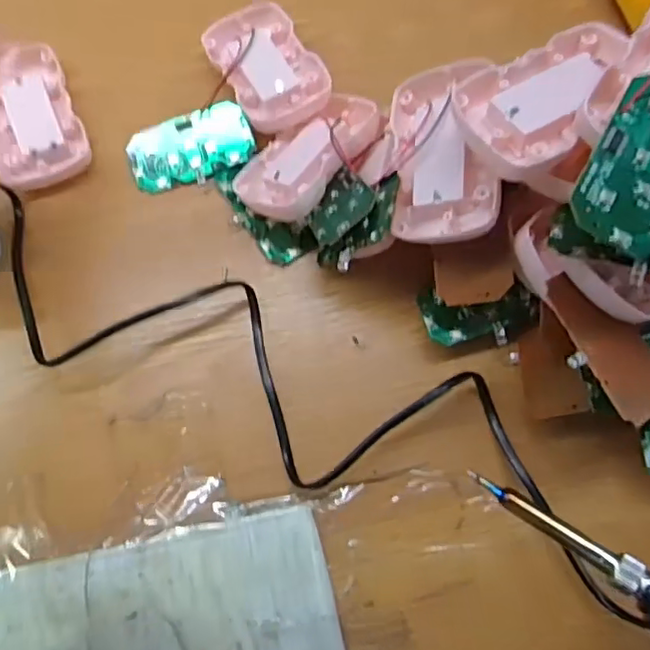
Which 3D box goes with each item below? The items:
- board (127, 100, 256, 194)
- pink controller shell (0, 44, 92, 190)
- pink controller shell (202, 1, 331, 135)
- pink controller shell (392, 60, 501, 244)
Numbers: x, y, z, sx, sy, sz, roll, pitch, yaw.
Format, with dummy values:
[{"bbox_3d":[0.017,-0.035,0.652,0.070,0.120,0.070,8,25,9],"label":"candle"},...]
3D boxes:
[{"bbox_3d":[-0.080,-0.106,0.362,0.072,0.014,0.037,-21,79,-6],"label":"board"},{"bbox_3d":[-0.176,-0.125,0.362,0.052,0.014,0.085,-23,79,-6],"label":"pink controller shell"},{"bbox_3d":[-0.035,-0.158,0.369,0.053,0.021,0.086,-28,80,-7],"label":"pink controller shell"},{"bbox_3d":[0.059,-0.084,0.300,0.052,0.018,0.088,-6,79,29],"label":"pink controller shell"}]

